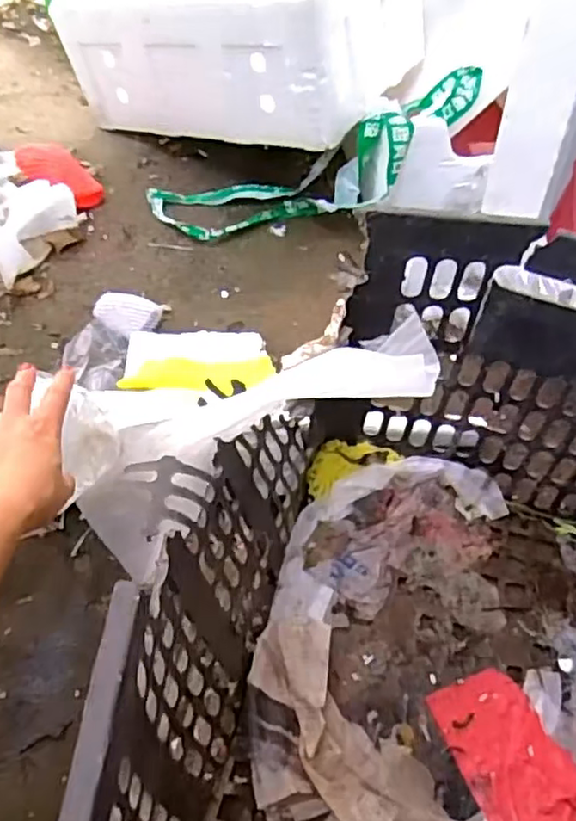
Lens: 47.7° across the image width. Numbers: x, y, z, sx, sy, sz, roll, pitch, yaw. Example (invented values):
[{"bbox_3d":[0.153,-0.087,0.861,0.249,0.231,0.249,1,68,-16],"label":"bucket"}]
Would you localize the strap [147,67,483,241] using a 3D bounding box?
[{"bbox_3d":[0.051,-0.405,1.091,0.568,0.122,0.169,-19,50,15],"label":"strap"}]

